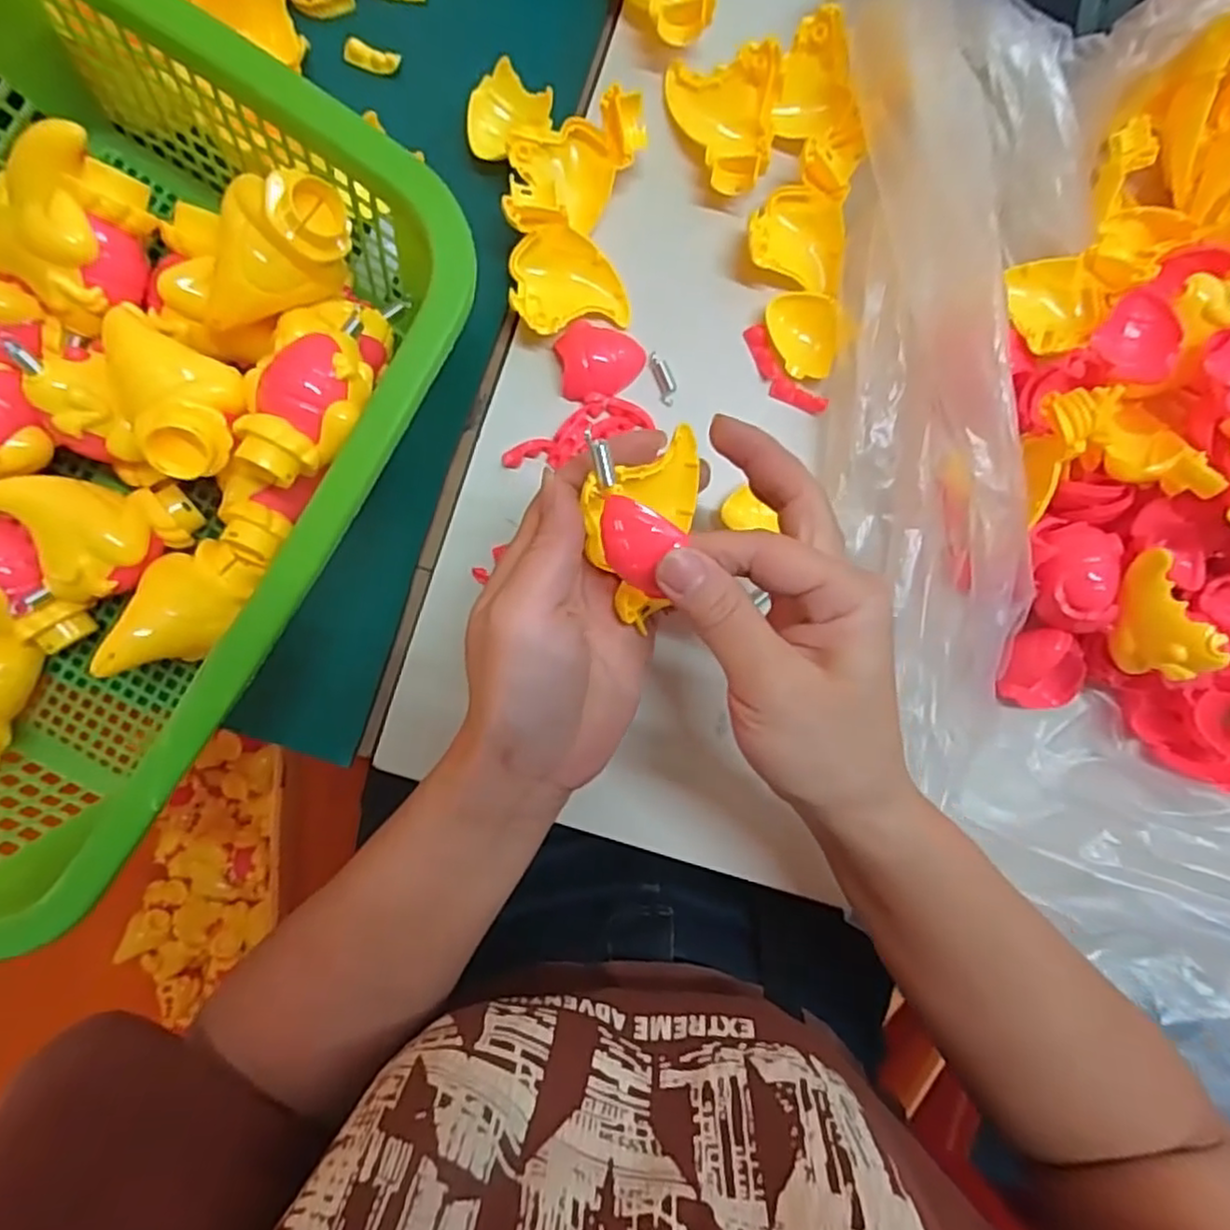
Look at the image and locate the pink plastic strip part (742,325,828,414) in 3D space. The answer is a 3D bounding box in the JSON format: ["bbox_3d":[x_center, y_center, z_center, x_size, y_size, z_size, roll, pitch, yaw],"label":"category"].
[{"bbox_3d":[0.086,-0.125,0.356,0.017,0.007,0.056,-42,93,-2],"label":"pink plastic strip part"}]

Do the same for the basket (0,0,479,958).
[{"bbox_3d":[-0.243,-0.071,0.297,0.263,0.099,0.336,33,89,-4],"label":"basket"}]

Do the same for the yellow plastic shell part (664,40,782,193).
[{"bbox_3d":[0.053,-0.247,0.341,0.053,0.023,0.066,5,91,-4],"label":"yellow plastic shell part"}]

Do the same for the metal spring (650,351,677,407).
[{"bbox_3d":[0.025,-0.122,0.354,0.009,0.005,0.027,-20,92,-3],"label":"metal spring"}]

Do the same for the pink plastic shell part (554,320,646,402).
[{"bbox_3d":[-0.007,-0.130,0.348,0.043,0.011,0.036,-10,91,-3],"label":"pink plastic shell part"}]

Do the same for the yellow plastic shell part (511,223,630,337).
[{"bbox_3d":[-0.025,-0.166,0.342,0.055,0.015,0.048,-18,92,-3],"label":"yellow plastic shell part"}]

